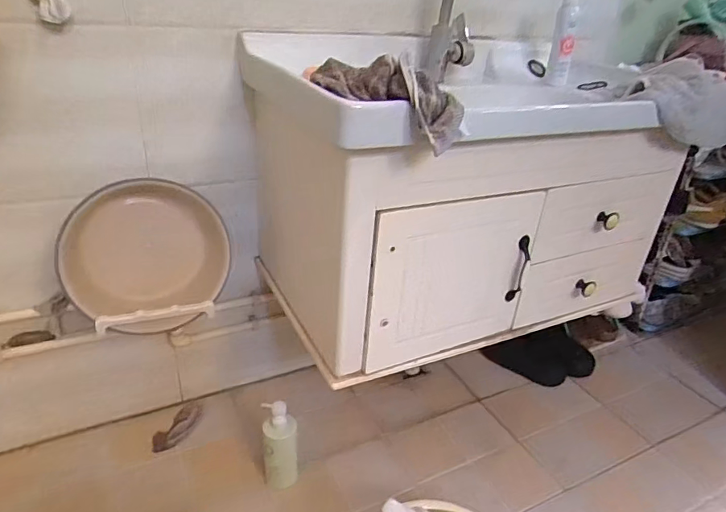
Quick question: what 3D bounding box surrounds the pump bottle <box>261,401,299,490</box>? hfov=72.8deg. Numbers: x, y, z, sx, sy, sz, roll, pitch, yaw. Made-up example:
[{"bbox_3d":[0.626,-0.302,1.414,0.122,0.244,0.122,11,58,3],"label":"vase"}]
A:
[{"bbox_3d":[-0.174,0.400,1.040,0.071,0.189,0.063,-2,30,-11],"label":"pump bottle"}]

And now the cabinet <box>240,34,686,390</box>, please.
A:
[{"bbox_3d":[0.190,-0.140,1.021,0.749,0.477,0.470,-11,33,-25],"label":"cabinet"}]

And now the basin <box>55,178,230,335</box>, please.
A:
[{"bbox_3d":[-0.399,0.002,0.918,0.287,0.278,0.114,-5,17,-13],"label":"basin"}]

